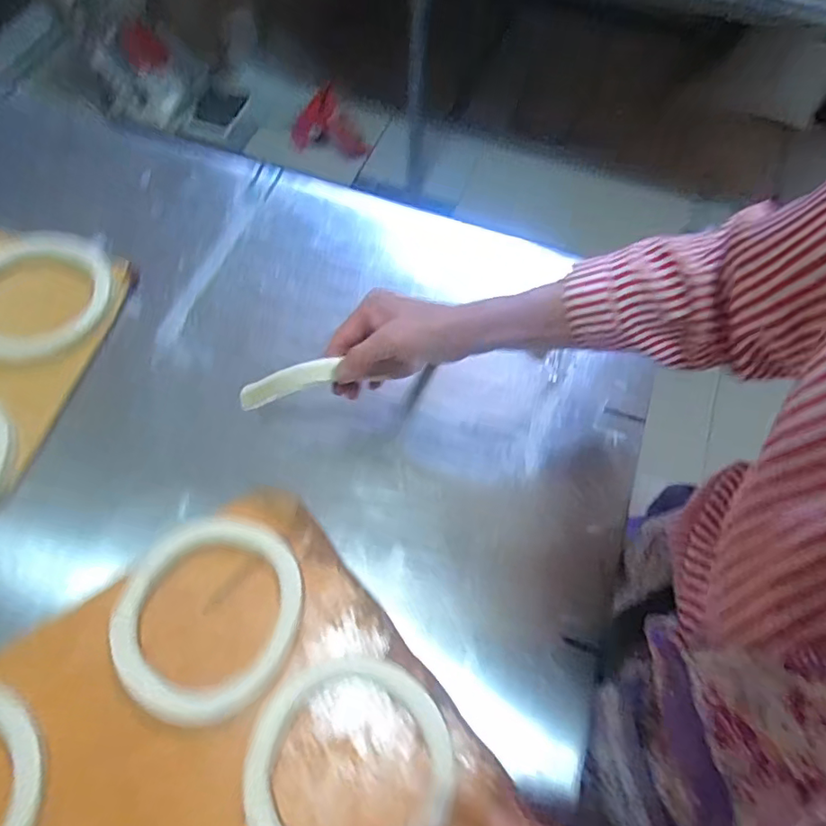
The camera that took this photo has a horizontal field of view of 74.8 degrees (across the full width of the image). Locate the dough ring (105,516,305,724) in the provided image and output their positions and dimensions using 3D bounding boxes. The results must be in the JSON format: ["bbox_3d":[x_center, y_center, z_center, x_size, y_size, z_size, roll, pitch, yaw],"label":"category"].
[{"bbox_3d":[-0.173,0.169,0.460,0.149,0.010,0.160,1,63,-2],"label":"dough ring"}]

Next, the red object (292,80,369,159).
[{"bbox_3d":[-0.251,-0.781,1.523,0.179,0.198,0.048,-29,29,12],"label":"red object"}]

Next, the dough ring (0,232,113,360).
[{"bbox_3d":[-0.409,-0.132,0.588,0.152,0.019,0.165,1,63,-2],"label":"dough ring"}]

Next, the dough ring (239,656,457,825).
[{"bbox_3d":[-0.047,0.265,0.409,0.155,0.021,0.143,1,63,-2],"label":"dough ring"}]

